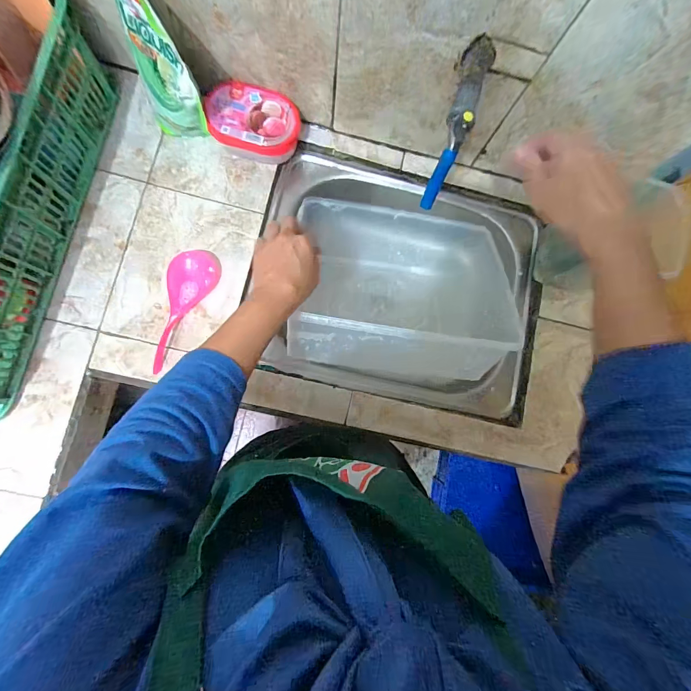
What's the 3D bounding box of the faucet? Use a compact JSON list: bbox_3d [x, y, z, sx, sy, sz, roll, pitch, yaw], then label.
[{"bbox_3d":[0.137,-0.276,0.427,0.051,0.094,0.169,24,83,-3],"label":"faucet"}]

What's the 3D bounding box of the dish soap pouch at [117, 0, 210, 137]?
[{"bbox_3d":[-0.264,-0.383,0.476,0.066,0.184,0.134,-31,89,-8],"label":"dish soap pouch"}]

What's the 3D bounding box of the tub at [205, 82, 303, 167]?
[{"bbox_3d":[-0.149,-0.358,0.553,0.145,0.049,0.101,20,83,-4],"label":"tub"}]

